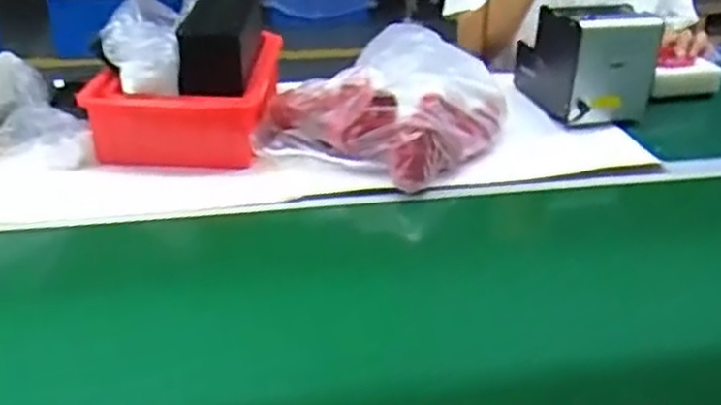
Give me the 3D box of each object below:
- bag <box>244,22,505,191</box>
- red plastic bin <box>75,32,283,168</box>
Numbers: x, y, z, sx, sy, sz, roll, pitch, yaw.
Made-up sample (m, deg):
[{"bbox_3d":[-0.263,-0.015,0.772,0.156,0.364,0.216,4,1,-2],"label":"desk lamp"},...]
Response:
[{"bbox_3d":[0.029,-0.128,0.925,0.287,0.100,0.260,8,31,9],"label":"bag"},{"bbox_3d":[-0.223,-0.143,0.985,0.219,0.074,0.255,1,30,-2],"label":"red plastic bin"}]

